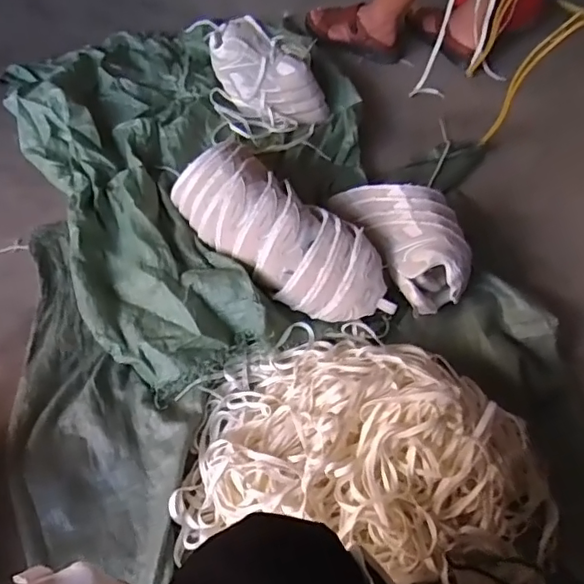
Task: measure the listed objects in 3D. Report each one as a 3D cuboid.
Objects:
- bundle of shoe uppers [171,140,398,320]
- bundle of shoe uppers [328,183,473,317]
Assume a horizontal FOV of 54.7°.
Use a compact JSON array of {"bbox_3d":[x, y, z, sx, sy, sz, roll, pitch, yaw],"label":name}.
[{"bbox_3d":[-0.023,-0.092,0.940,0.170,0.144,0.412,-36,63,-26],"label":"bundle of shoe uppers"},{"bbox_3d":[0.200,-0.103,0.973,0.139,0.114,0.287,-24,58,-20],"label":"bundle of shoe uppers"}]

